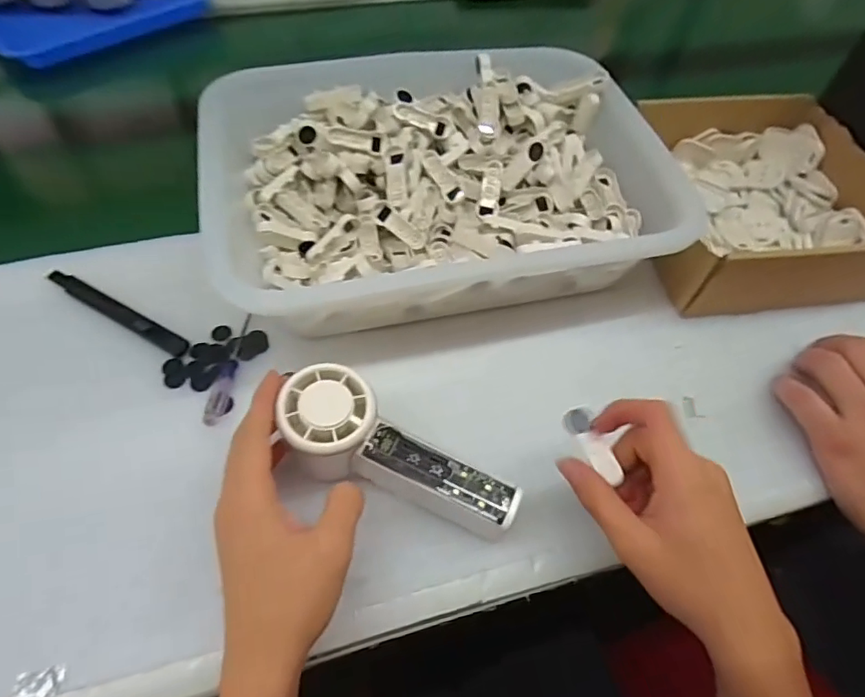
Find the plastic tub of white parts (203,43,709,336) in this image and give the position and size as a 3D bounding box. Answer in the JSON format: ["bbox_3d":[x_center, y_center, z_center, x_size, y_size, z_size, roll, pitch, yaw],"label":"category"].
[{"bbox_3d":[0.001,-0.144,0.454,0.352,0.080,0.256,-8,57,-9],"label":"plastic tub of white parts"}]

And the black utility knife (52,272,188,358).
[{"bbox_3d":[-0.241,-0.029,0.410,0.137,0.012,0.016,27,59,14],"label":"black utility knife"}]

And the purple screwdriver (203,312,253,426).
[{"bbox_3d":[-0.146,0.012,0.387,0.012,0.012,0.093,2,56,-3],"label":"purple screwdriver"}]

